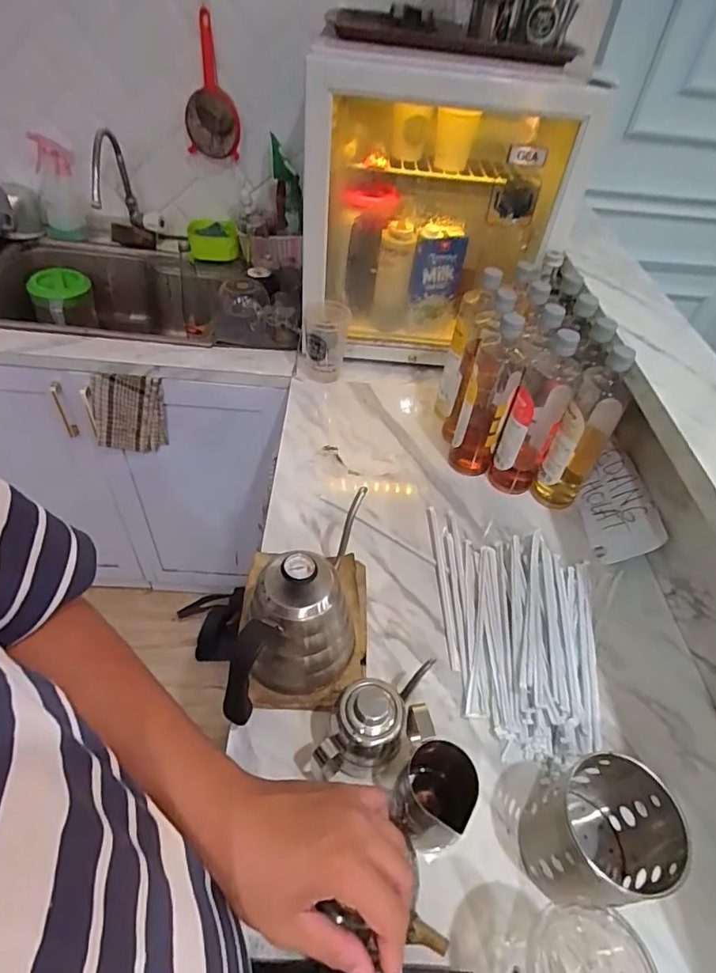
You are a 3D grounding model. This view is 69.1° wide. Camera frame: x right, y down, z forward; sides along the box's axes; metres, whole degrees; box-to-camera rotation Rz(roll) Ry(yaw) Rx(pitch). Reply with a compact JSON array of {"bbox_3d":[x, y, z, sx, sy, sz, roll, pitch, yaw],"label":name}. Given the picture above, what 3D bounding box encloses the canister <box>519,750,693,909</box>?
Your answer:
[{"bbox_3d":[0.220,0.316,0.473,0.104,0.102,0.109,3,46,-3],"label":"canister"}]

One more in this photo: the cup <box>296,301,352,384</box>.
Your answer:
[{"bbox_3d":[-0.066,-0.273,0.991,0.099,0.124,0.087,2,46,-4],"label":"cup"}]

